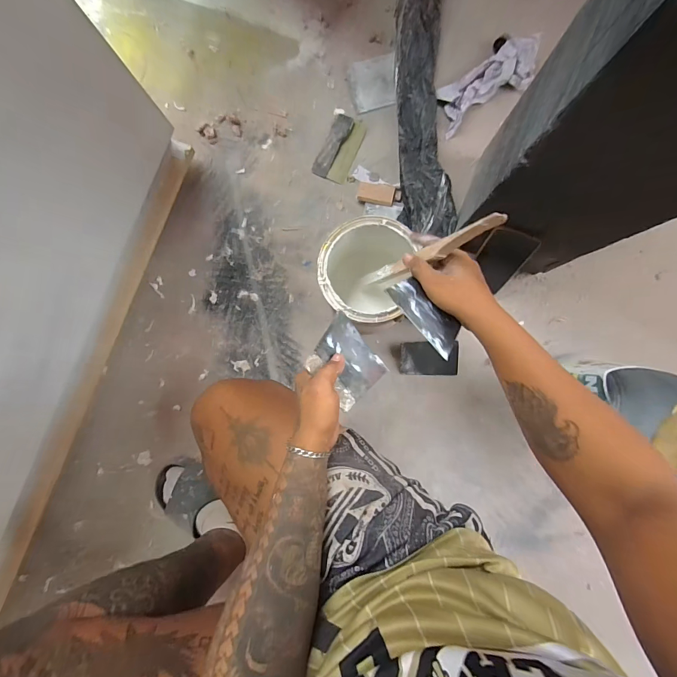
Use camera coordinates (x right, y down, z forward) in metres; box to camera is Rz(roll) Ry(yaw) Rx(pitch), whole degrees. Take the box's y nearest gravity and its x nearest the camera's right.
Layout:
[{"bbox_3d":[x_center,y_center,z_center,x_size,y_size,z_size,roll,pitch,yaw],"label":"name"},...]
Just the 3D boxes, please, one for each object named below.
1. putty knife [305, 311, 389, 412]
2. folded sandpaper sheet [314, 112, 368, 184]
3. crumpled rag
[{"bbox_3d":[0.012,0.033,0.441,0.102,0.006,0.093,49,55,-14],"label":"putty knife"},{"bbox_3d":[0.003,-0.406,0.723,0.072,0.015,0.139,23,89,3],"label":"folded sandpaper sheet"},{"bbox_3d":[0.306,-0.539,0.703,0.239,0.056,0.117,-35,87,1],"label":"crumpled rag"}]

